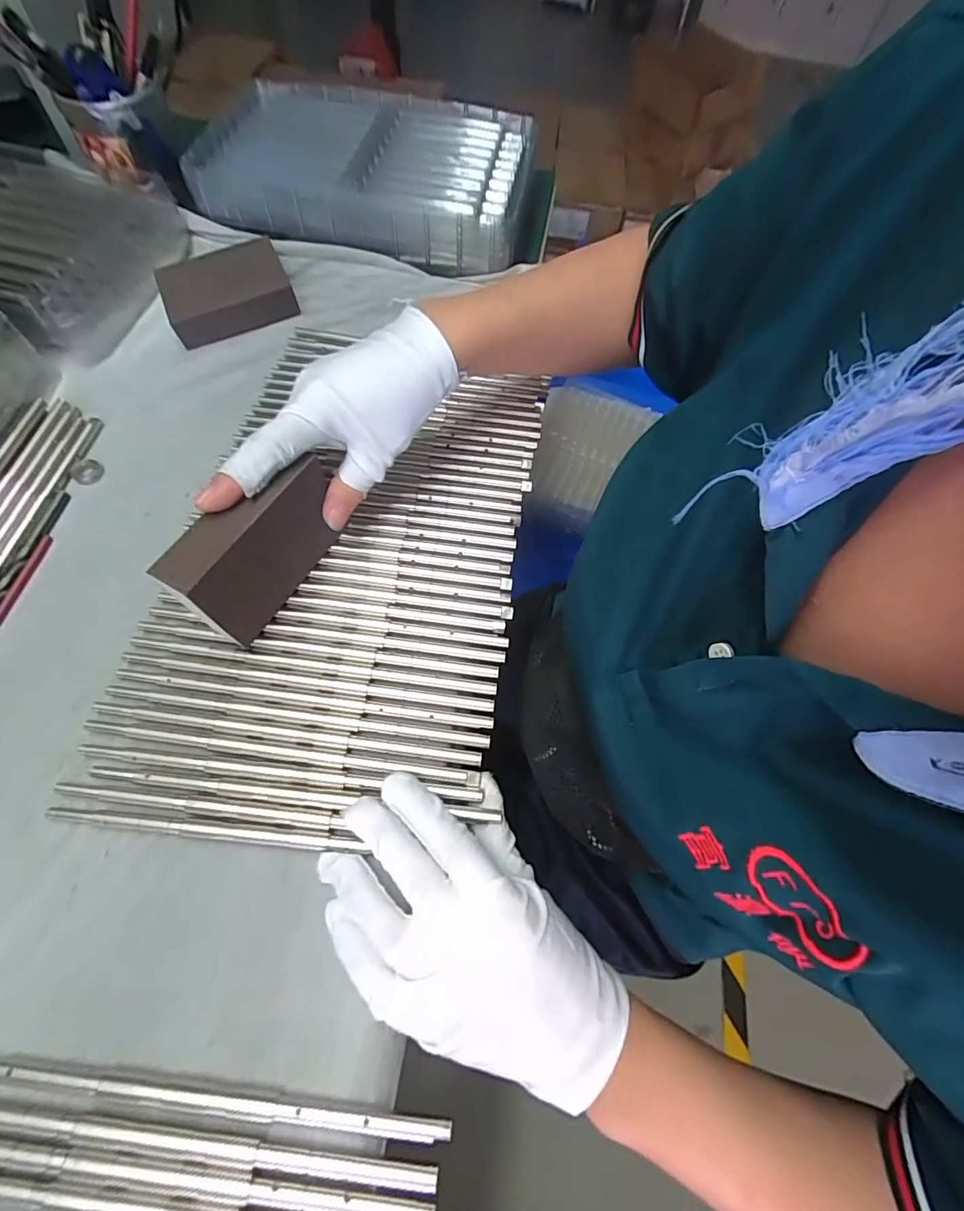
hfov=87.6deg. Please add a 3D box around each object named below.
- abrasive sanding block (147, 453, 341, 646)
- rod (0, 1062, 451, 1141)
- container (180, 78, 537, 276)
[{"bbox_3d":[-0.123,-0.030,0.279,0.029,0.069,0.095,26,65,9],"label":"abrasive sanding block"},{"bbox_3d":[-0.119,0.204,0.207,0.210,0.006,0.010,8,63,1],"label":"rod"},{"bbox_3d":[-0.104,-0.405,0.468,0.290,0.062,0.174,12,63,3],"label":"container"}]

